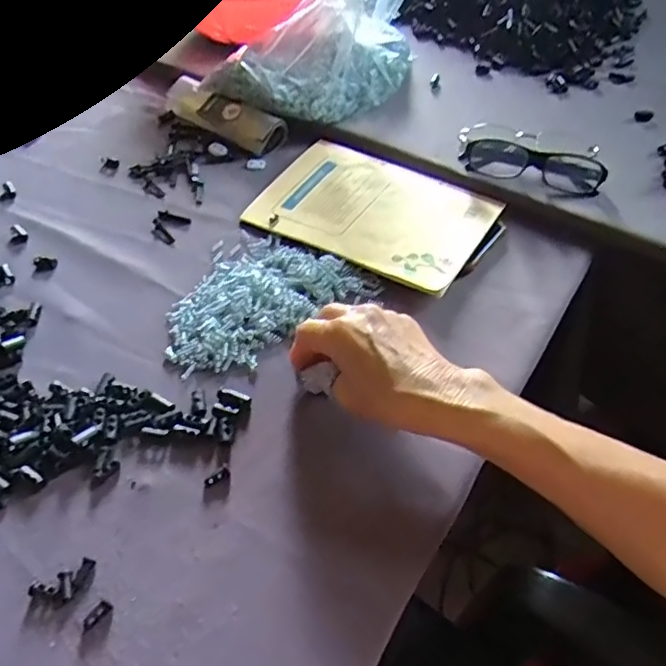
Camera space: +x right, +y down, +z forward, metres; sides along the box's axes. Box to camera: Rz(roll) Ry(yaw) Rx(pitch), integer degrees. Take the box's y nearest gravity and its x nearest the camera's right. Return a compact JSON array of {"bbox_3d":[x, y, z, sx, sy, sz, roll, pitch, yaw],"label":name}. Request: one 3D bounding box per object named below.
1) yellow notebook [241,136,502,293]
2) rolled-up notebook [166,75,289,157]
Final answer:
[{"bbox_3d":[0.035,-0.119,0.533,0.212,0.011,0.146,26,54,22],"label":"yellow notebook"},{"bbox_3d":[-0.129,-0.248,0.640,0.162,0.030,0.047,30,56,24],"label":"rolled-up notebook"}]

